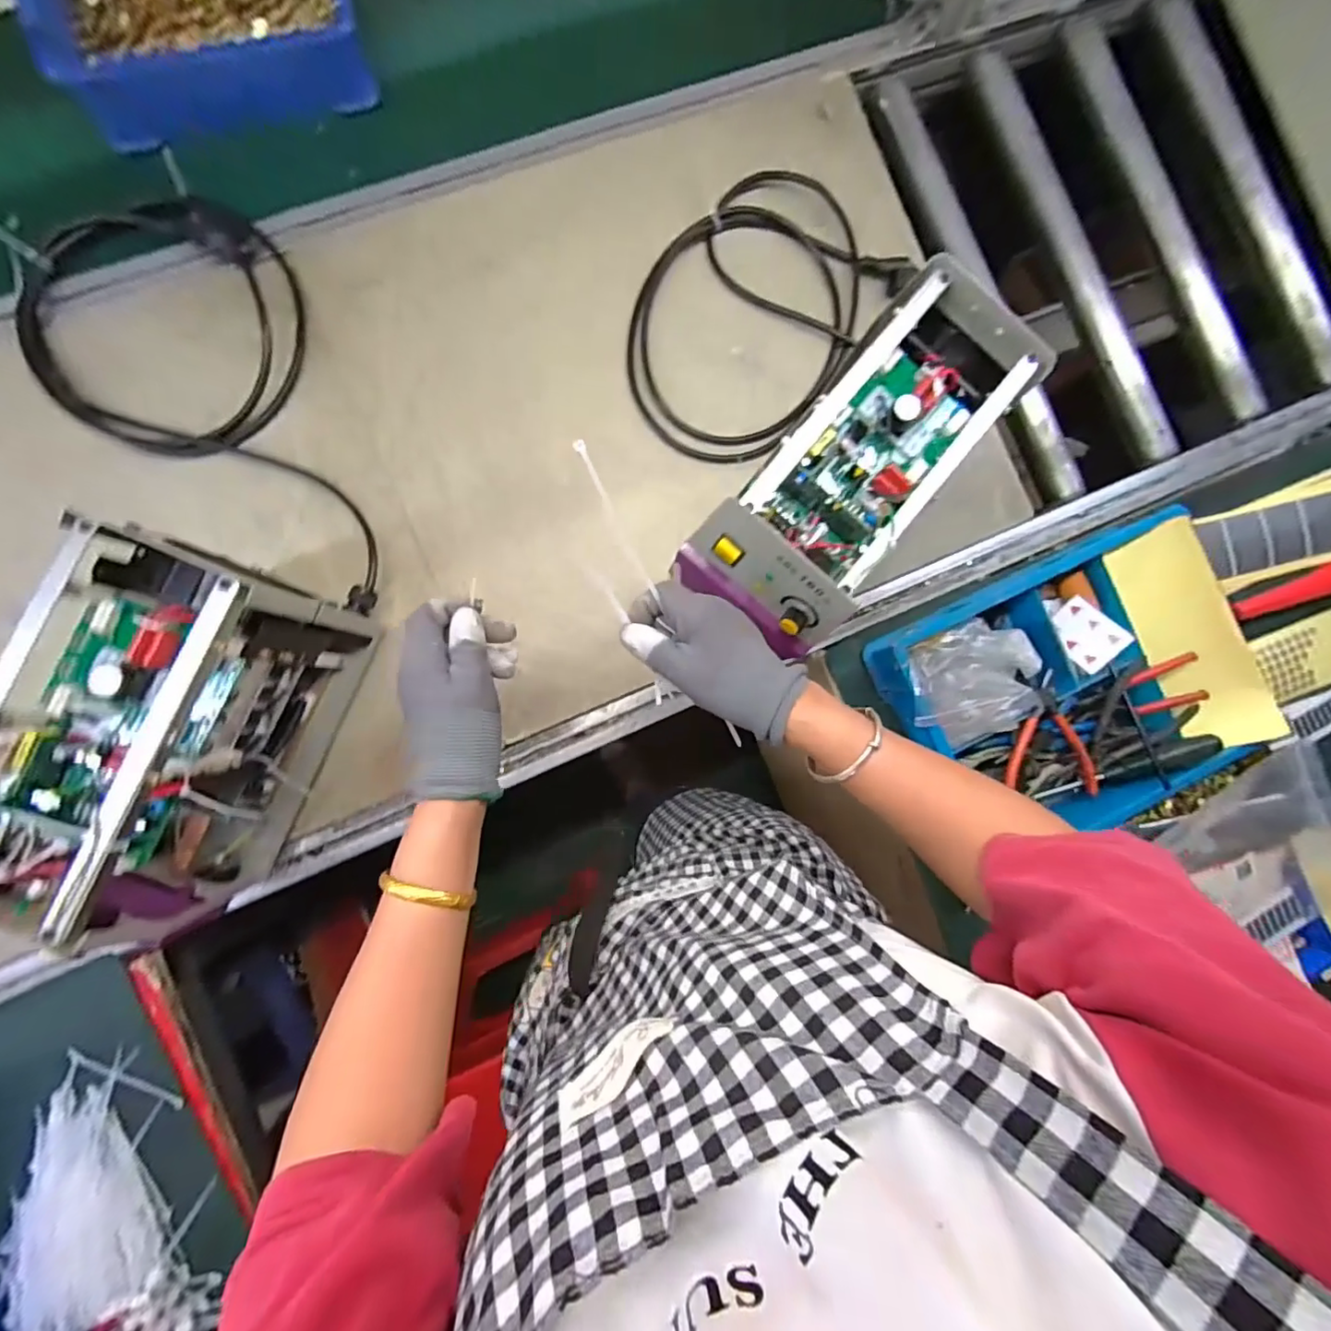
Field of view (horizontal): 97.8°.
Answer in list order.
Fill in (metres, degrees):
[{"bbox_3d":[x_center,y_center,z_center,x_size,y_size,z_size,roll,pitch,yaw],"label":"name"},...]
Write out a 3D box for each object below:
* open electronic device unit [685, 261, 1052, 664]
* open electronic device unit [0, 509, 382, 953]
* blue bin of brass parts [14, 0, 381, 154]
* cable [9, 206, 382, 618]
[{"bbox_3d":[0.167,-0.175,0.501,0.131,0.095,0.313,39,84,-4],"label":"open electronic device unit"},{"bbox_3d":[-0.408,0.055,0.496,0.150,0.224,0.293,28,85,-5],"label":"open electronic device unit"},{"bbox_3d":[-0.483,-0.692,0.606,0.300,0.080,0.230,-15,90,-7],"label":"blue bin of brass parts"},{"bbox_3d":[-0.489,-0.259,0.600,0.264,0.028,0.488,-18,90,-7],"label":"cable"}]

